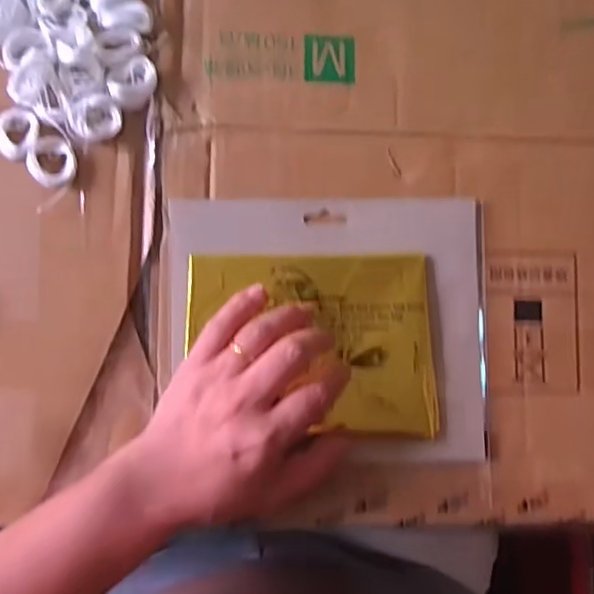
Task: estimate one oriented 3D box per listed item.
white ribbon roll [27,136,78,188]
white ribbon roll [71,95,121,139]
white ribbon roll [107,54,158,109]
[{"bbox_3d":[-0.150,-0.083,0.361,0.027,0.005,0.030,4,83,-4],"label":"white ribbon roll"},{"bbox_3d":[-0.122,-0.109,0.360,0.028,0.009,0.027,1,83,-4],"label":"white ribbon roll"},{"bbox_3d":[-0.103,-0.133,0.365,0.028,0.013,0.032,32,82,0],"label":"white ribbon roll"}]

